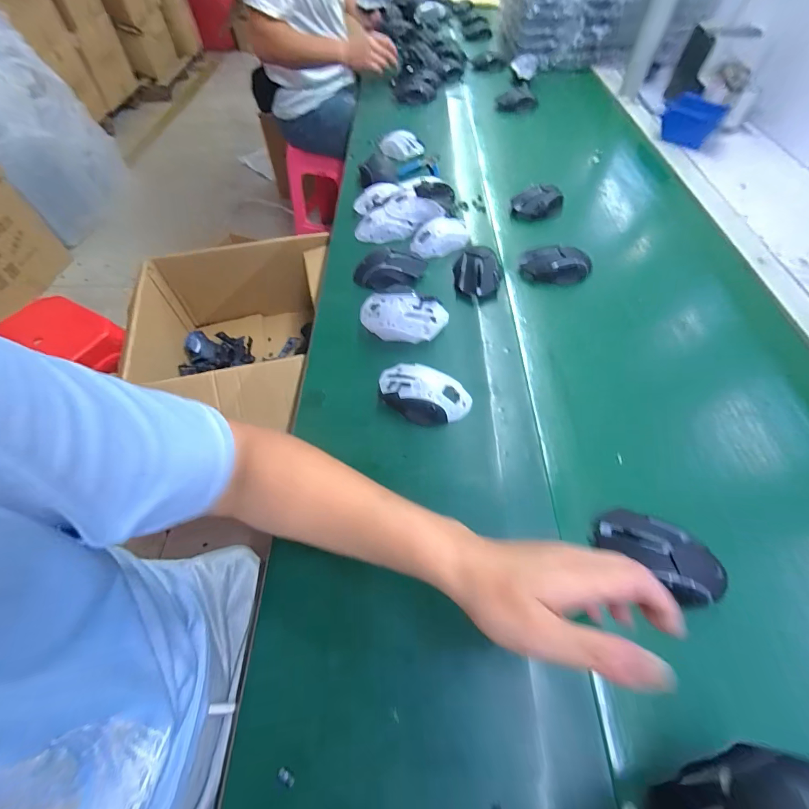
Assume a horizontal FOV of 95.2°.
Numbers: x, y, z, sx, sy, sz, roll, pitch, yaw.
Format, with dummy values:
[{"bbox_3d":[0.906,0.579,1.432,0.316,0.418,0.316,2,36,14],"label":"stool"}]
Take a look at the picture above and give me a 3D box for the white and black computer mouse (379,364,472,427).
[{"bbox_3d":[0.023,-0.014,0.464,0.114,0.036,0.063,22,60,15],"label":"white and black computer mouse"}]

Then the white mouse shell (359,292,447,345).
[{"bbox_3d":[-0.001,-0.120,0.515,0.123,0.057,0.049,-1,57,1],"label":"white mouse shell"}]

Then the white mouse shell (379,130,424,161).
[{"bbox_3d":[-0.006,-0.566,0.807,0.098,0.035,0.056,27,62,18],"label":"white mouse shell"}]

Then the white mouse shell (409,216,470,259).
[{"bbox_3d":[0.058,-0.285,0.633,0.091,0.034,0.066,-14,58,-7],"label":"white mouse shell"}]

